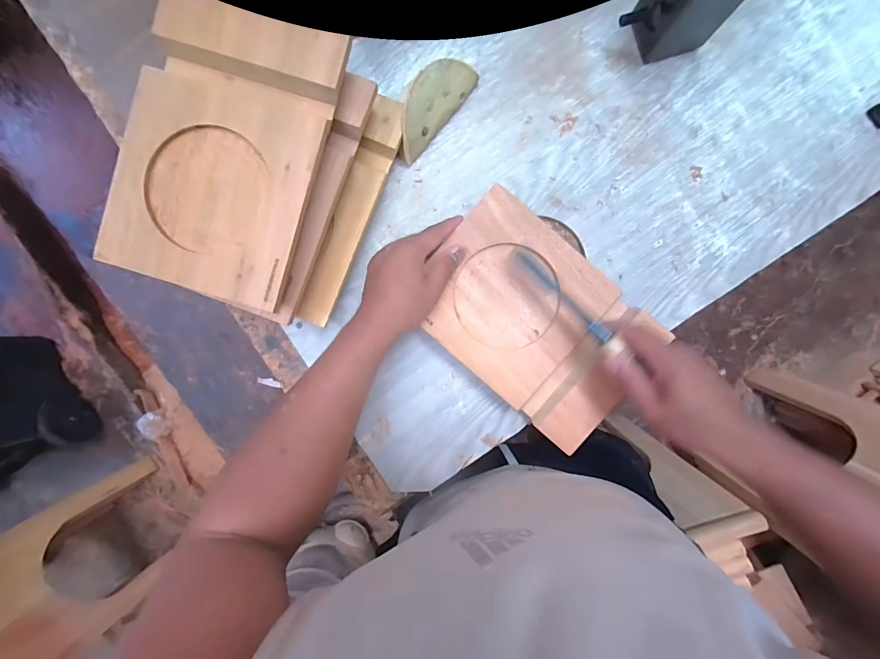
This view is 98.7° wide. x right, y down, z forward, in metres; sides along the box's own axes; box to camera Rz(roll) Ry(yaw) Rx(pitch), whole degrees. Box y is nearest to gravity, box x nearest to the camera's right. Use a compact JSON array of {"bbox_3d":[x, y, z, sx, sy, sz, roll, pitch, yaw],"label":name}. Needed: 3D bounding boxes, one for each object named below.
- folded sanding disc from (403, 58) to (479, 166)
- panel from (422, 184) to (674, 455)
[{"bbox_3d":[-0.007,-0.245,0.408,0.117,0.059,0.008,-51,50,1],"label":"folded sanding disc"},{"bbox_3d":[0.100,-0.011,0.413,0.245,0.021,0.165,41,92,1],"label":"panel"}]

